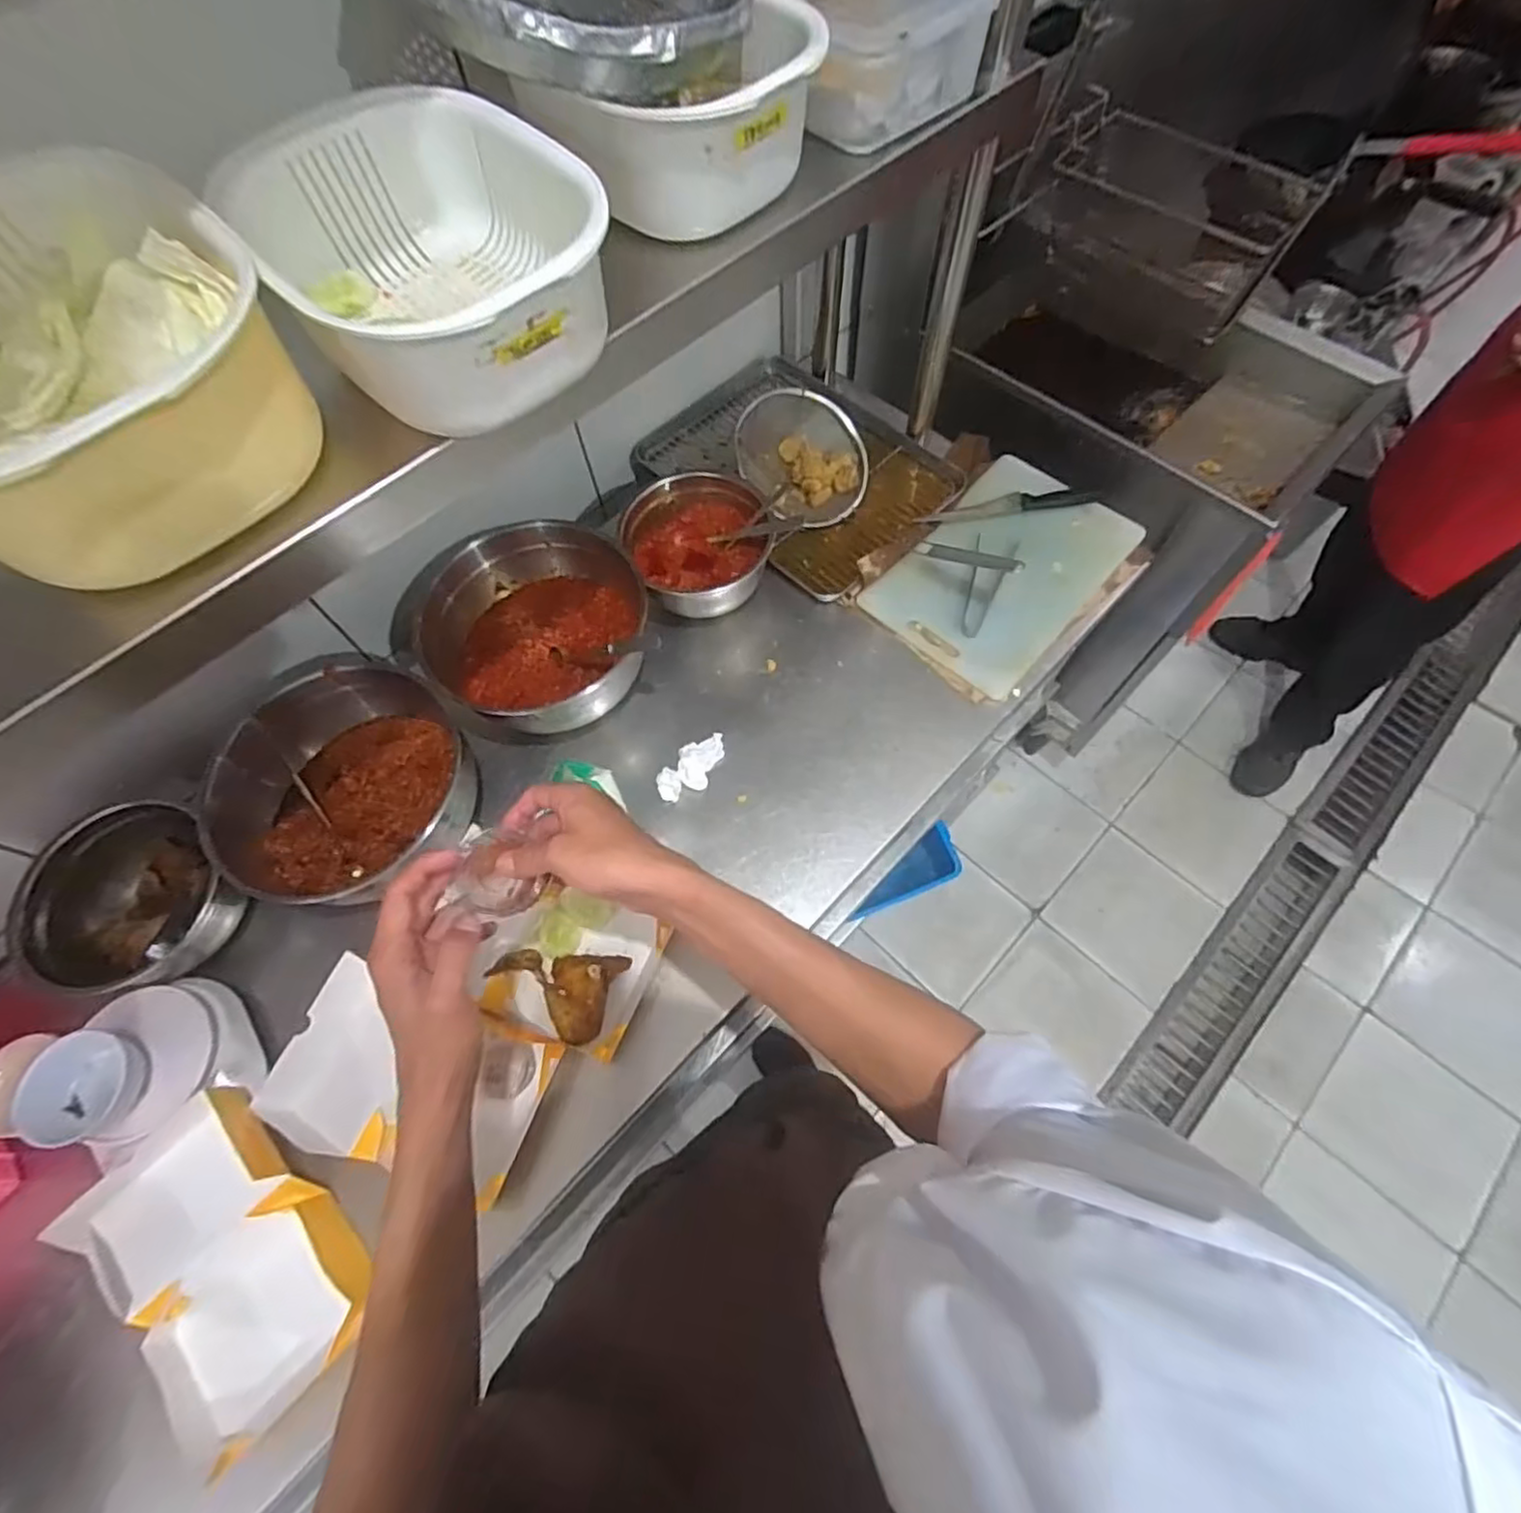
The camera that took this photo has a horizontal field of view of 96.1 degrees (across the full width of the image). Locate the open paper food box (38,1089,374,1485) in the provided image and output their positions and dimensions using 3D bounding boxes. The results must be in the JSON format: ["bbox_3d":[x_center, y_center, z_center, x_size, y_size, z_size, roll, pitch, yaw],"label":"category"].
[{"bbox_3d":[-0.477,0.450,0.606,0.163,0.038,0.253,-40,87,-14],"label":"open paper food box"}]

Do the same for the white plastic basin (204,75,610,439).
[{"bbox_3d":[-0.215,-0.314,0.443,0.169,0.090,0.240,-40,69,-15],"label":"white plastic basin"}]

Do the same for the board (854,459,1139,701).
[{"bbox_3d":[0.325,-0.250,0.905,0.223,0.016,0.333,39,75,16],"label":"board"}]

